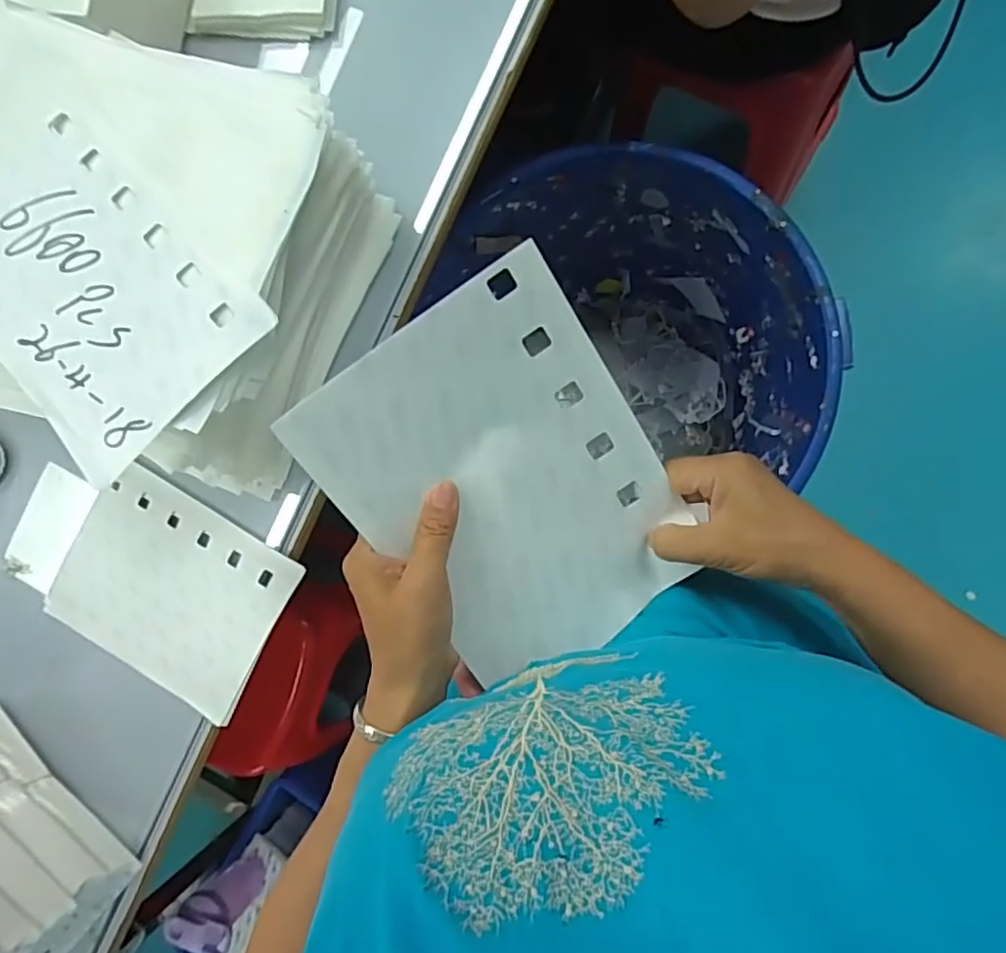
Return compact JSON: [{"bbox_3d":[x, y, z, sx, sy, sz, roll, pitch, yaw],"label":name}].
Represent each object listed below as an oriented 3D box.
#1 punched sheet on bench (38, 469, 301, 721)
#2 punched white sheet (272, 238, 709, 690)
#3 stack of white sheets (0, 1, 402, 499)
[{"bbox_3d":[-0.319,0.107,0.603,0.215,0.010,0.169,28,91,7],"label":"punched sheet on bench"},{"bbox_3d":[0.008,0.008,0.366,0.167,0.012,0.219,-38,108,-7],"label":"punched white sheet"},{"bbox_3d":[-0.269,-0.154,0.510,0.262,0.175,0.285,17,91,9],"label":"stack of white sheets"}]

